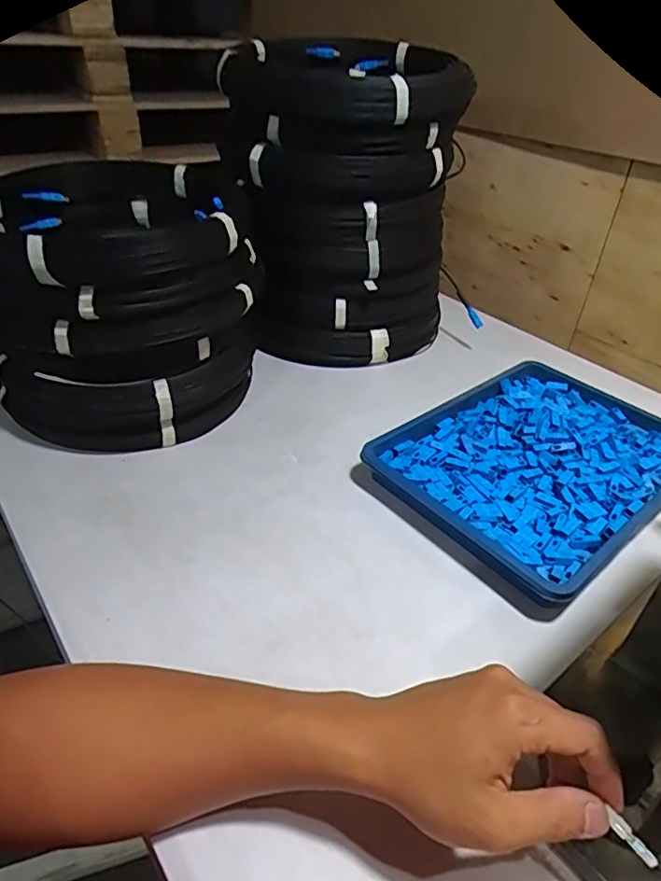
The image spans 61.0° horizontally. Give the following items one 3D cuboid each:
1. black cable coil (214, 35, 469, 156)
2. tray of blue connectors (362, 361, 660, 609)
[{"bbox_3d":[0.030,-0.436,0.700,0.275,0.093,0.288,3,37,-2],"label":"black cable coil"},{"bbox_3d":[0.227,0.022,0.600,0.309,0.040,0.235,-25,44,-32],"label":"tray of blue connectors"}]

